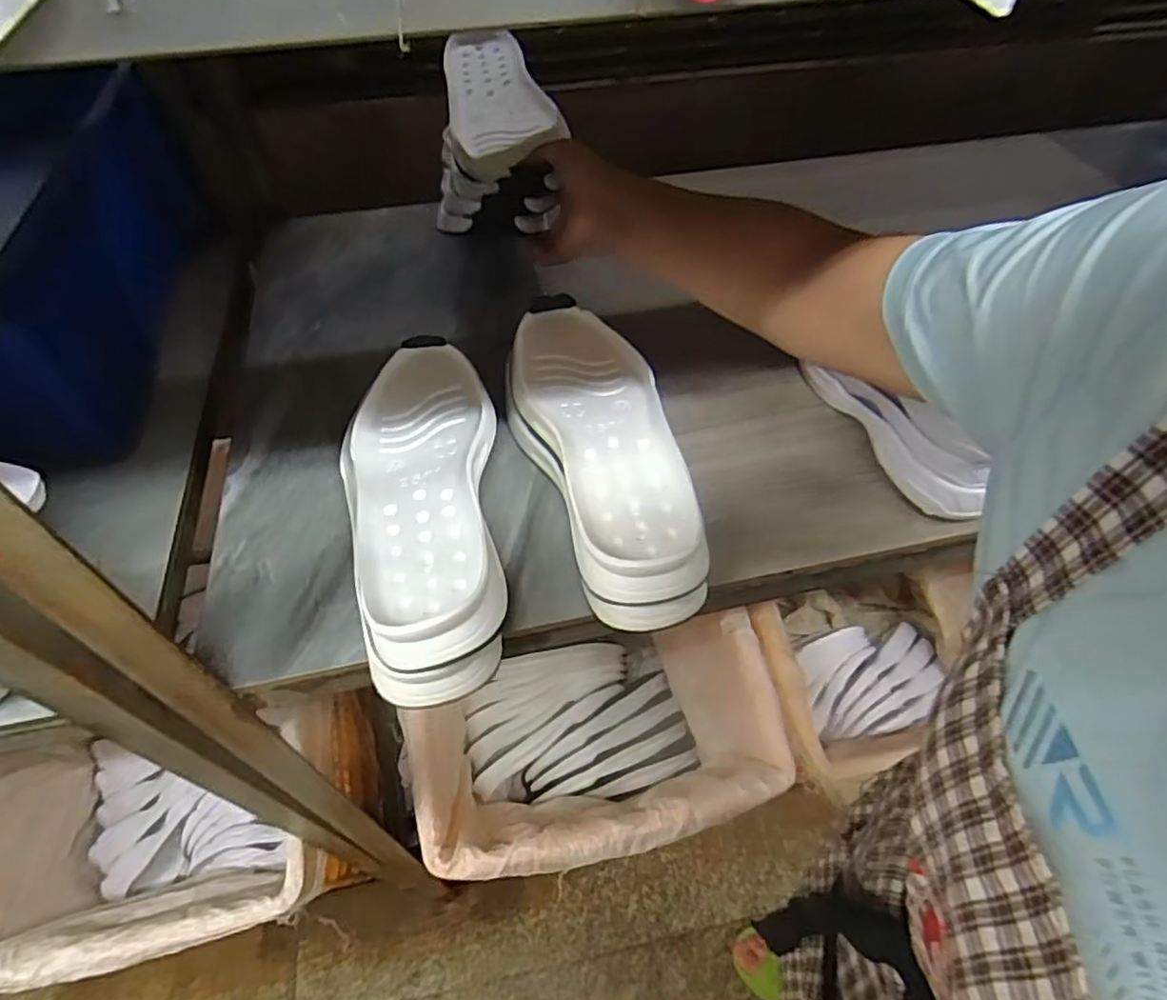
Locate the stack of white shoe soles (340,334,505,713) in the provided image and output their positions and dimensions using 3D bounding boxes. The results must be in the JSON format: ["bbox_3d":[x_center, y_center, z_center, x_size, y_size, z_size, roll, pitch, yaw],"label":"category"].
[{"bbox_3d":[-0.118,-0.013,0.482,0.124,0.064,0.318,-10,51,-10],"label":"stack of white shoe soles"}]

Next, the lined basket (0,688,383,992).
[{"bbox_3d":[-0.586,0.485,0.911,0.474,0.332,0.326,-9,52,-6],"label":"lined basket"}]

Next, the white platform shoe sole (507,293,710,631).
[{"bbox_3d":[0.005,-0.048,0.511,0.119,0.062,0.315,-6,51,-6],"label":"white platform shoe sole"}]

